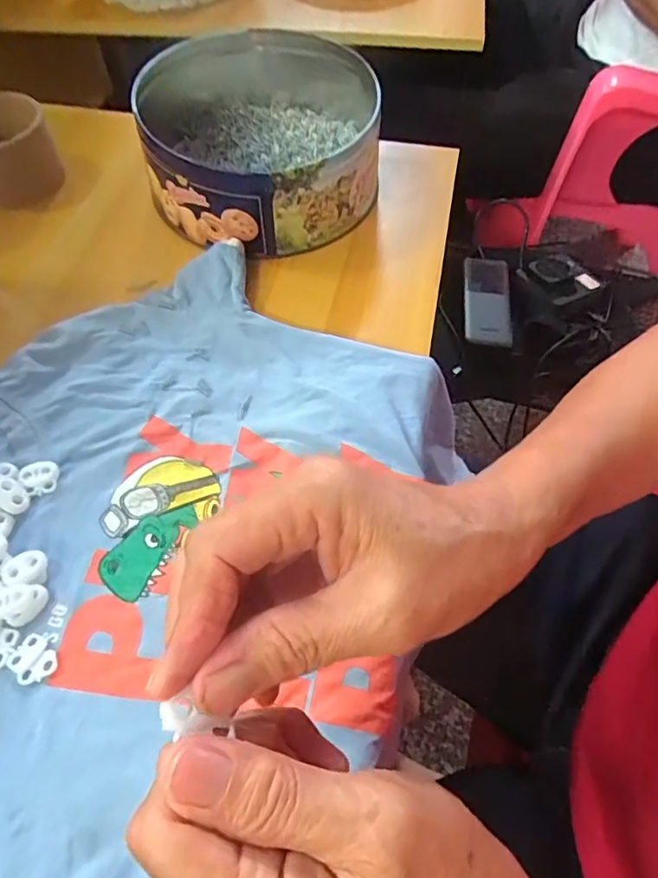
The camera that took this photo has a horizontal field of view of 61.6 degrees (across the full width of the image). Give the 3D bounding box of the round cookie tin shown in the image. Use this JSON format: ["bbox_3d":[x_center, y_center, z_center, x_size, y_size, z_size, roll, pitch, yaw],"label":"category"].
[{"bbox_3d":[-0.052,-0.243,0.447,0.172,0.071,0.204,-2,58,-1],"label":"round cookie tin"}]

